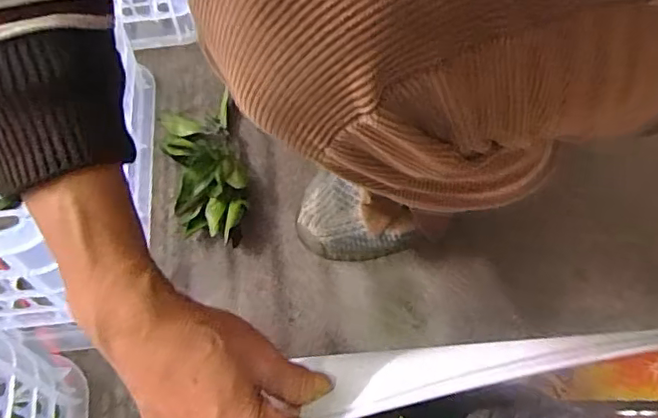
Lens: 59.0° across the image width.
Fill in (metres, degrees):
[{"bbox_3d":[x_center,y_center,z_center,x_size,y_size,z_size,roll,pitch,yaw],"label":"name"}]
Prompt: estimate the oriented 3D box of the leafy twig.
[{"bbox_3d":[-0.114,-0.038,0.540,0.067,0.032,0.155,-14,59,-8],"label":"leafy twig"}]

